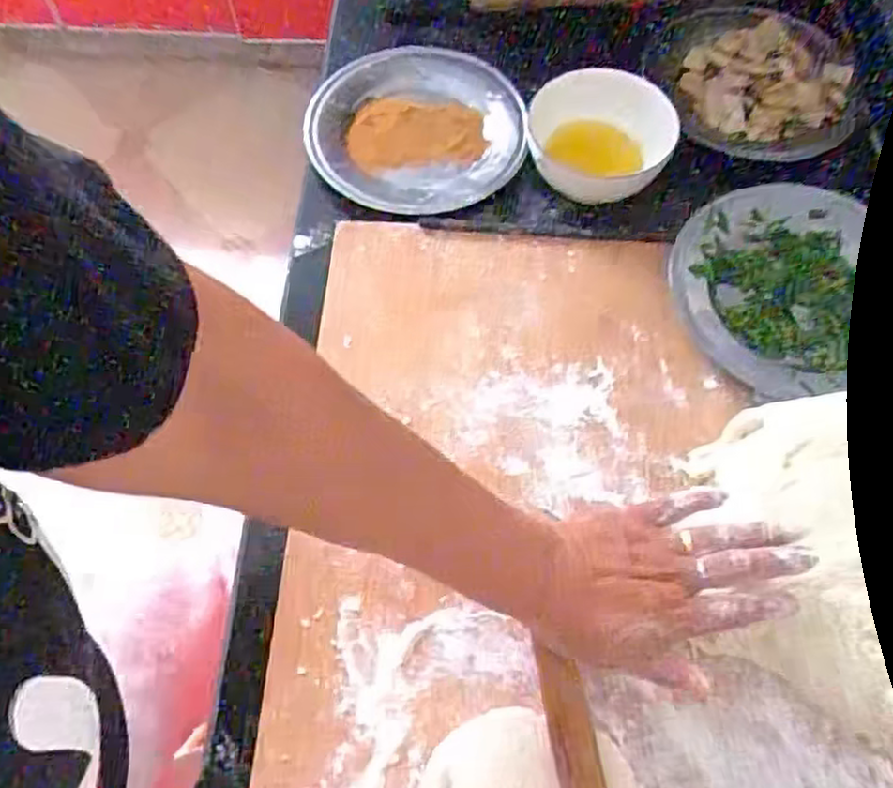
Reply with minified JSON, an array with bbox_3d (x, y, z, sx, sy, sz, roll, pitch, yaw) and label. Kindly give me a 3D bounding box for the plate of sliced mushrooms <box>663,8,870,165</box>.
[{"bbox_3d":[0.299,-0.300,0.693,0.182,0.038,0.152,18,66,7],"label":"plate of sliced mushrooms"}]

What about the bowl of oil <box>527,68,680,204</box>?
[{"bbox_3d":[0.140,-0.230,0.646,0.130,0.059,0.115,14,64,7],"label":"bowl of oil"}]

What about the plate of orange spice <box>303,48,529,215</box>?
[{"bbox_3d":[-0.030,-0.256,0.700,0.207,0.033,0.196,0,65,-1],"label":"plate of orange spice"}]

